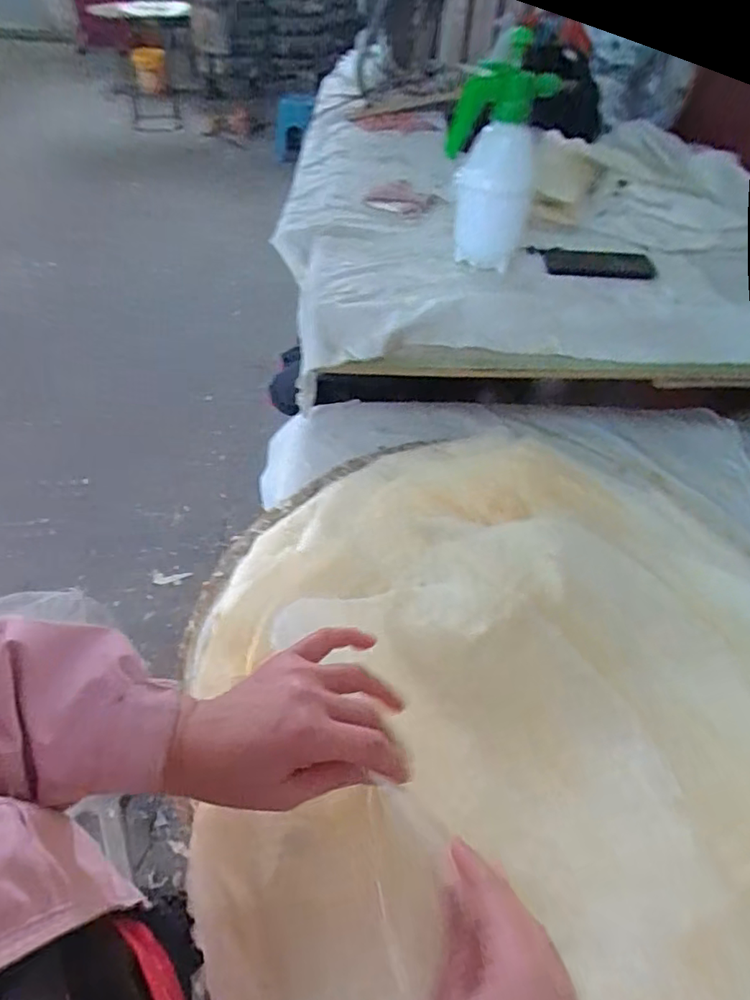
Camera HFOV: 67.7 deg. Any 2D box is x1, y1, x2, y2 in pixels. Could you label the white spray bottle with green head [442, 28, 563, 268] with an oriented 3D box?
[{"bbox_3d":[0.173,-0.491,0.827,0.130,0.251,0.090,10,48,5],"label":"white spray bottle with green head"}]

